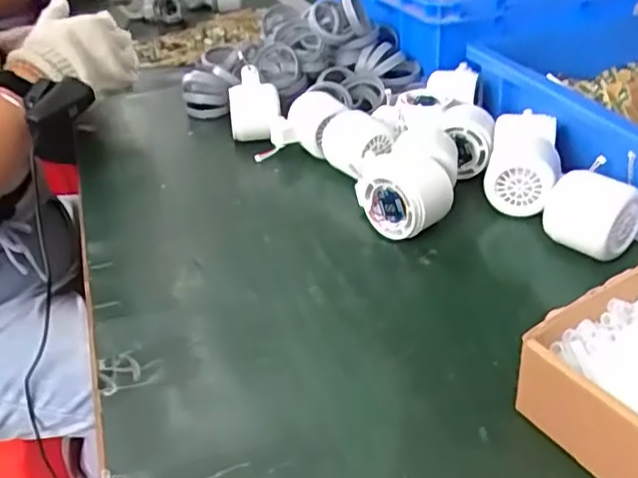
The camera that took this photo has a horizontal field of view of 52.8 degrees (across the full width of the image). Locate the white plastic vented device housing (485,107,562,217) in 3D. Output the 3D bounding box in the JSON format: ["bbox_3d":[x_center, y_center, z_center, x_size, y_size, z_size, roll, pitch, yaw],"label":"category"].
[{"bbox_3d":[0.180,-0.066,0.563,0.059,0.054,0.093,9,34,19],"label":"white plastic vented device housing"}]

